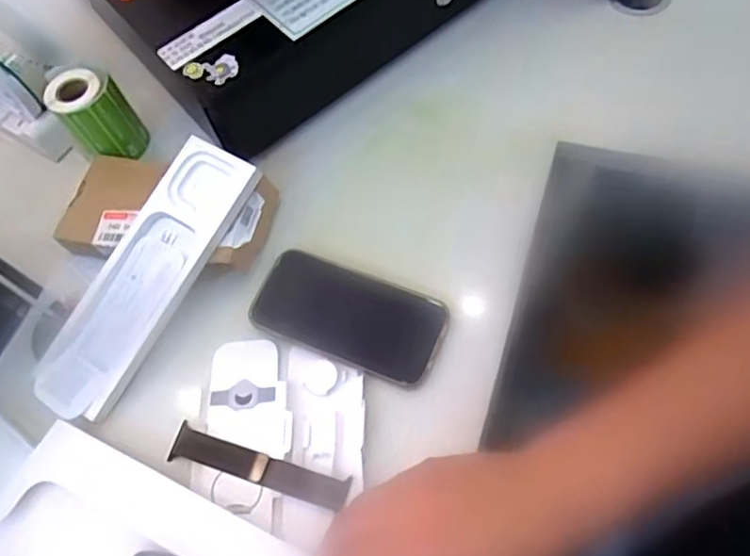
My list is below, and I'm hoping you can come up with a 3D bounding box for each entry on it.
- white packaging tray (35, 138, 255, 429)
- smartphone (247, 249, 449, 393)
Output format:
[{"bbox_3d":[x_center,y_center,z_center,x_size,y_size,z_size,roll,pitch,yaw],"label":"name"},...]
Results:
[{"bbox_3d":[-0.187,-0.003,0.494,0.079,0.019,0.235,30,83,15],"label":"white packaging tray"},{"bbox_3d":[-0.022,0.028,0.483,0.151,0.014,0.072,16,65,17],"label":"smartphone"}]

